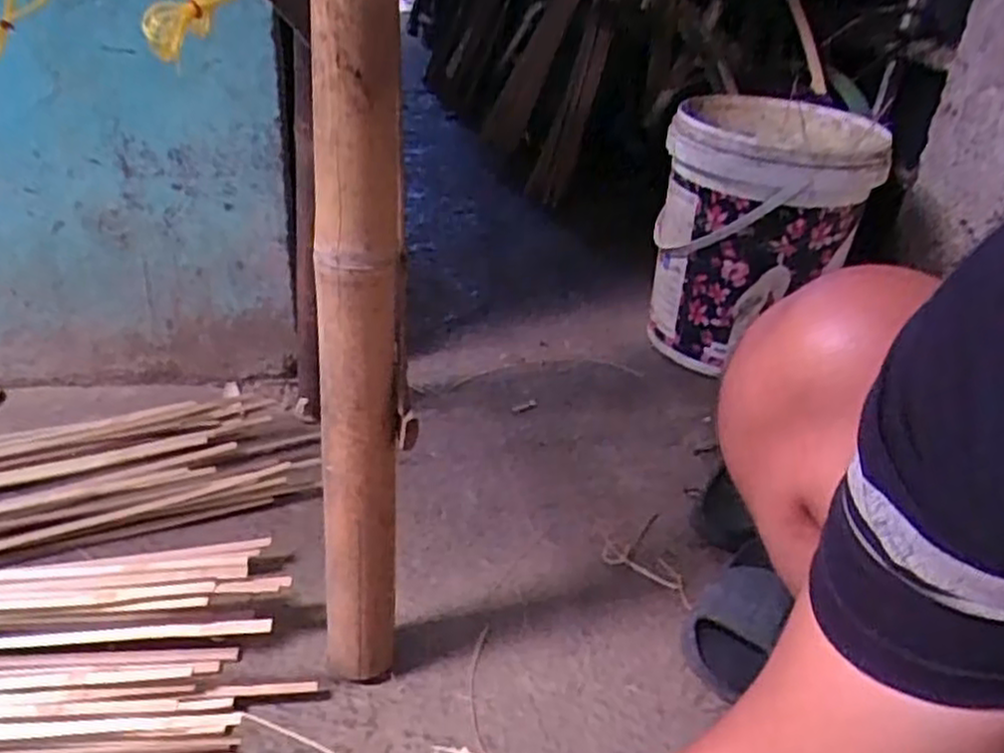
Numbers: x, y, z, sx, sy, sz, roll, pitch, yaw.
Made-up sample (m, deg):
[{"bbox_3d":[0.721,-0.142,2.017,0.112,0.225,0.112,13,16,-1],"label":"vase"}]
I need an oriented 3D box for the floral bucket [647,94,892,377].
[{"bbox_3d":[0.423,-0.223,1.278,0.341,0.399,0.322,3,32,-2],"label":"floral bucket"}]

